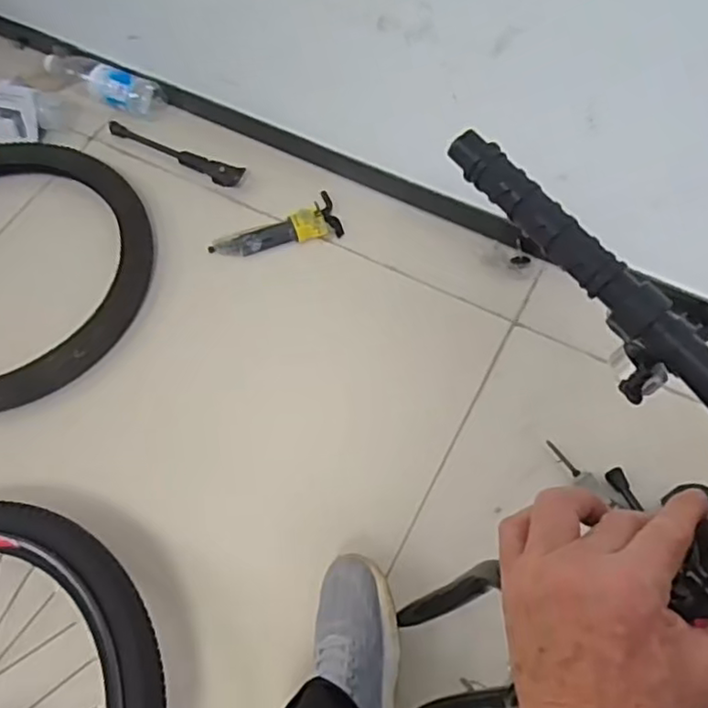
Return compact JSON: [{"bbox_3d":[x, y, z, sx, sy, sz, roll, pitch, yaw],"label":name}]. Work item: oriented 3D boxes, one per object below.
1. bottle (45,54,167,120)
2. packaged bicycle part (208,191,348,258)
[{"bbox_3d":[-0.450,-0.488,1.186,0.235,0.058,0.073,29,67,14],"label":"bottle"},{"bbox_3d":[-0.125,-0.194,1.058,0.209,0.029,0.073,-19,64,-9],"label":"packaged bicycle part"}]

